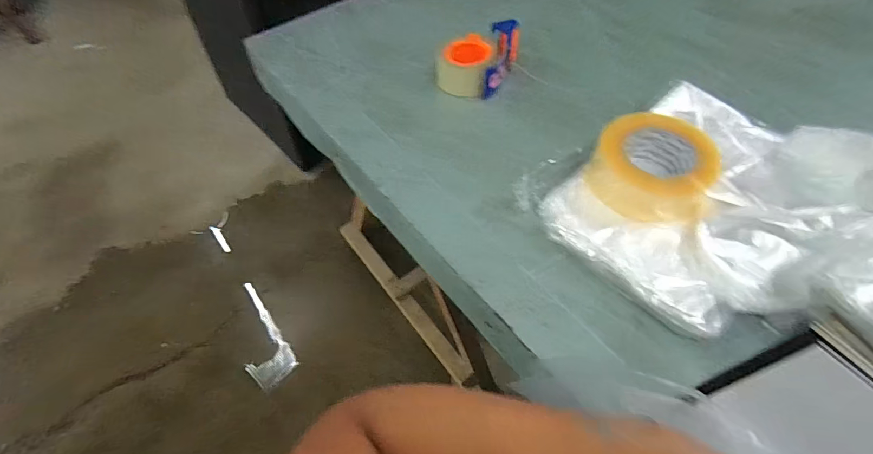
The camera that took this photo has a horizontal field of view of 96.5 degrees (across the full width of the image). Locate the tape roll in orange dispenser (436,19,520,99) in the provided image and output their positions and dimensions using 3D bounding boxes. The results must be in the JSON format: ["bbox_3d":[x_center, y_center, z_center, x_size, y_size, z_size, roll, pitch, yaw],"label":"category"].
[{"bbox_3d":[0.069,-0.283,0.649,0.113,0.058,0.149,17,56,15],"label":"tape roll in orange dispenser"}]

